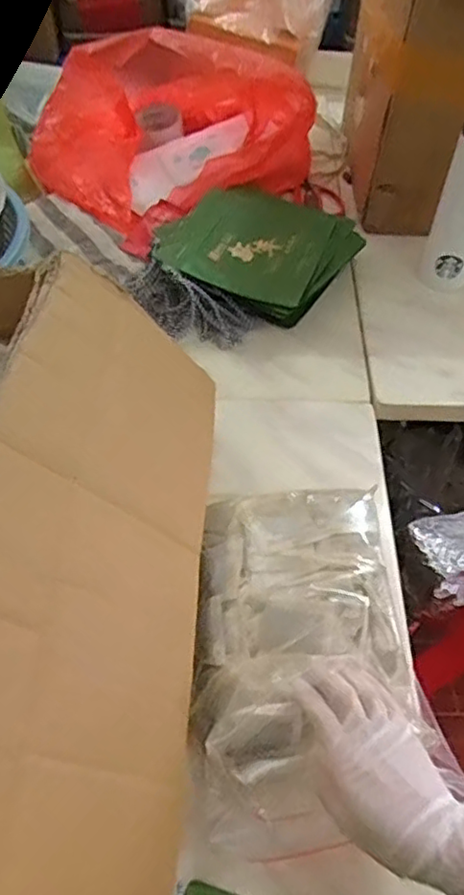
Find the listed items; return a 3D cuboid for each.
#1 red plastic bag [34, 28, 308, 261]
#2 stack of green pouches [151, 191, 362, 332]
[{"bbox_3d":[-0.121,-0.503,0.969,0.355,0.185,0.330,38,61,23],"label":"red plastic bag"},{"bbox_3d":[0.032,-0.283,0.865,0.241,0.037,0.231,27,58,19],"label":"stack of green pouches"}]

